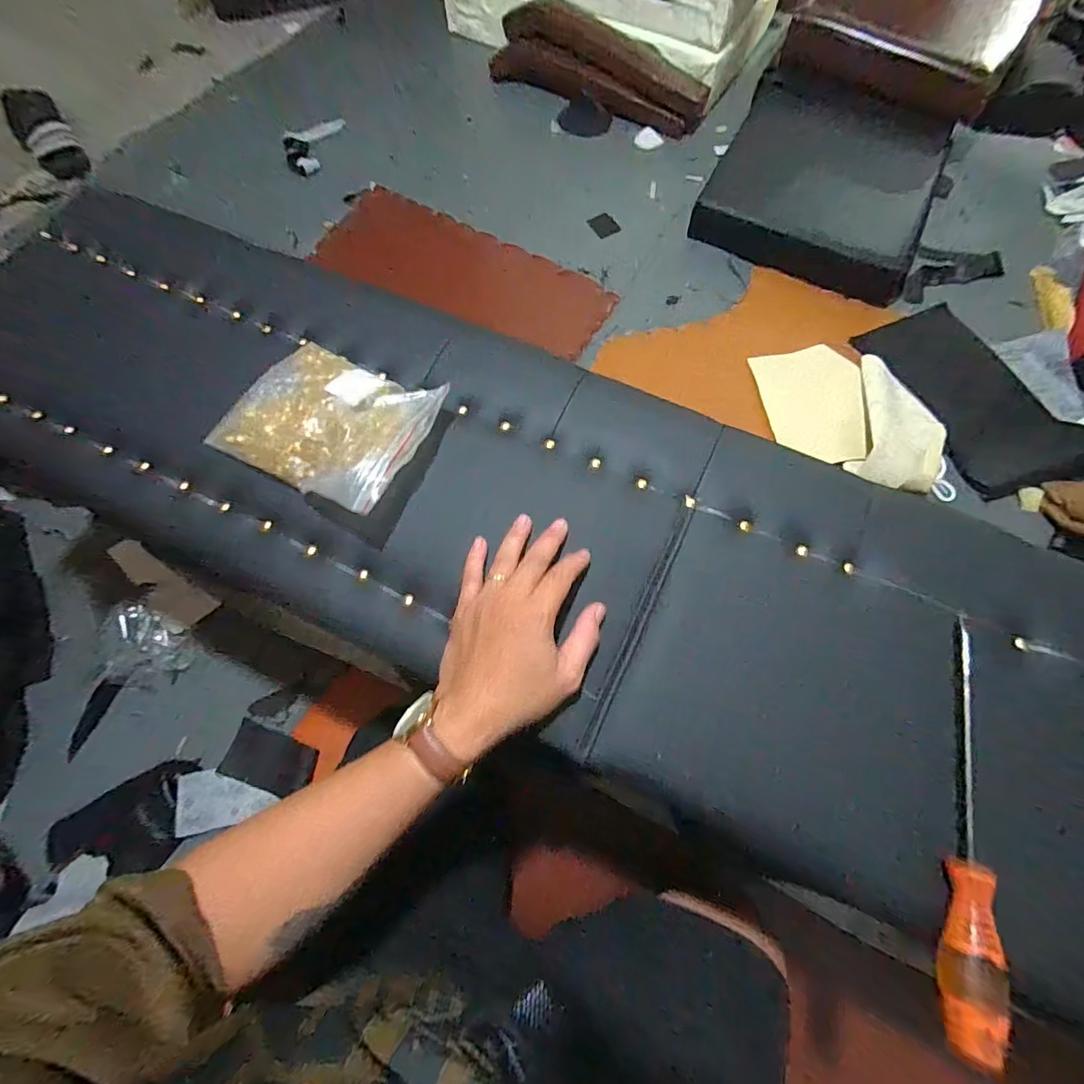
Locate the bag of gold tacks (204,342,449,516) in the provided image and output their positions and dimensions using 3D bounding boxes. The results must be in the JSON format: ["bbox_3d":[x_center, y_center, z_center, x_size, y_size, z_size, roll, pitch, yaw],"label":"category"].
[{"bbox_3d":[-0.199,-0.117,0.439,0.196,0.048,0.147,23,72,8],"label":"bag of gold tacks"}]

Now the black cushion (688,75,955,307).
[{"bbox_3d":[0.678,-0.876,1.145,0.488,0.081,0.571,23,72,8],"label":"black cushion"}]

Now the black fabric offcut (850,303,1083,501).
[{"bbox_3d":[0.862,-0.293,0.944,0.266,0.051,0.444,-24,72,-9],"label":"black fabric offcut"}]

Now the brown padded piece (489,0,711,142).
[{"bbox_3d":[0.154,-1.308,1.317,0.624,0.126,0.150,33,73,11],"label":"brown padded piece"}]

